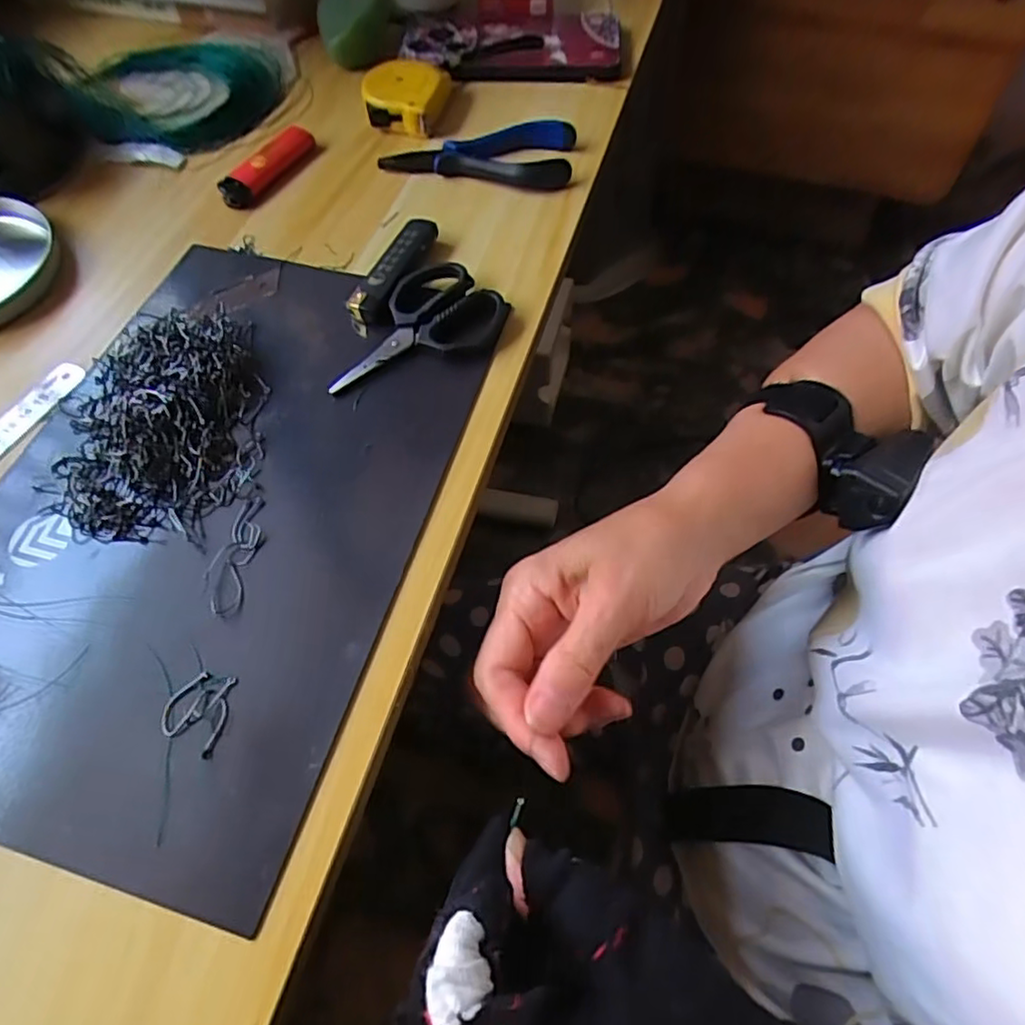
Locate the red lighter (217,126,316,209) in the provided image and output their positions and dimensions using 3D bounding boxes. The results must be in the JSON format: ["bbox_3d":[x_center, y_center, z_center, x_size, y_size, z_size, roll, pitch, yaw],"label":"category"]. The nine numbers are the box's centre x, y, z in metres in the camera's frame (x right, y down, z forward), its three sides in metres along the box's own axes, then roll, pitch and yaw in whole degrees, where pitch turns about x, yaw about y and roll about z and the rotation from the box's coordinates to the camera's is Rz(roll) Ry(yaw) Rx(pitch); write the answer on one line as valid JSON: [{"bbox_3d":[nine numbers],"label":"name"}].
[{"bbox_3d":[-0.158,-0.223,0.393,0.022,0.013,0.078,24,65,16],"label":"red lighter"}]

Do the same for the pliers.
[{"bbox_3d":[-0.021,-0.232,0.398,0.119,0.019,0.046,4,61,6],"label":"pliers"}]

